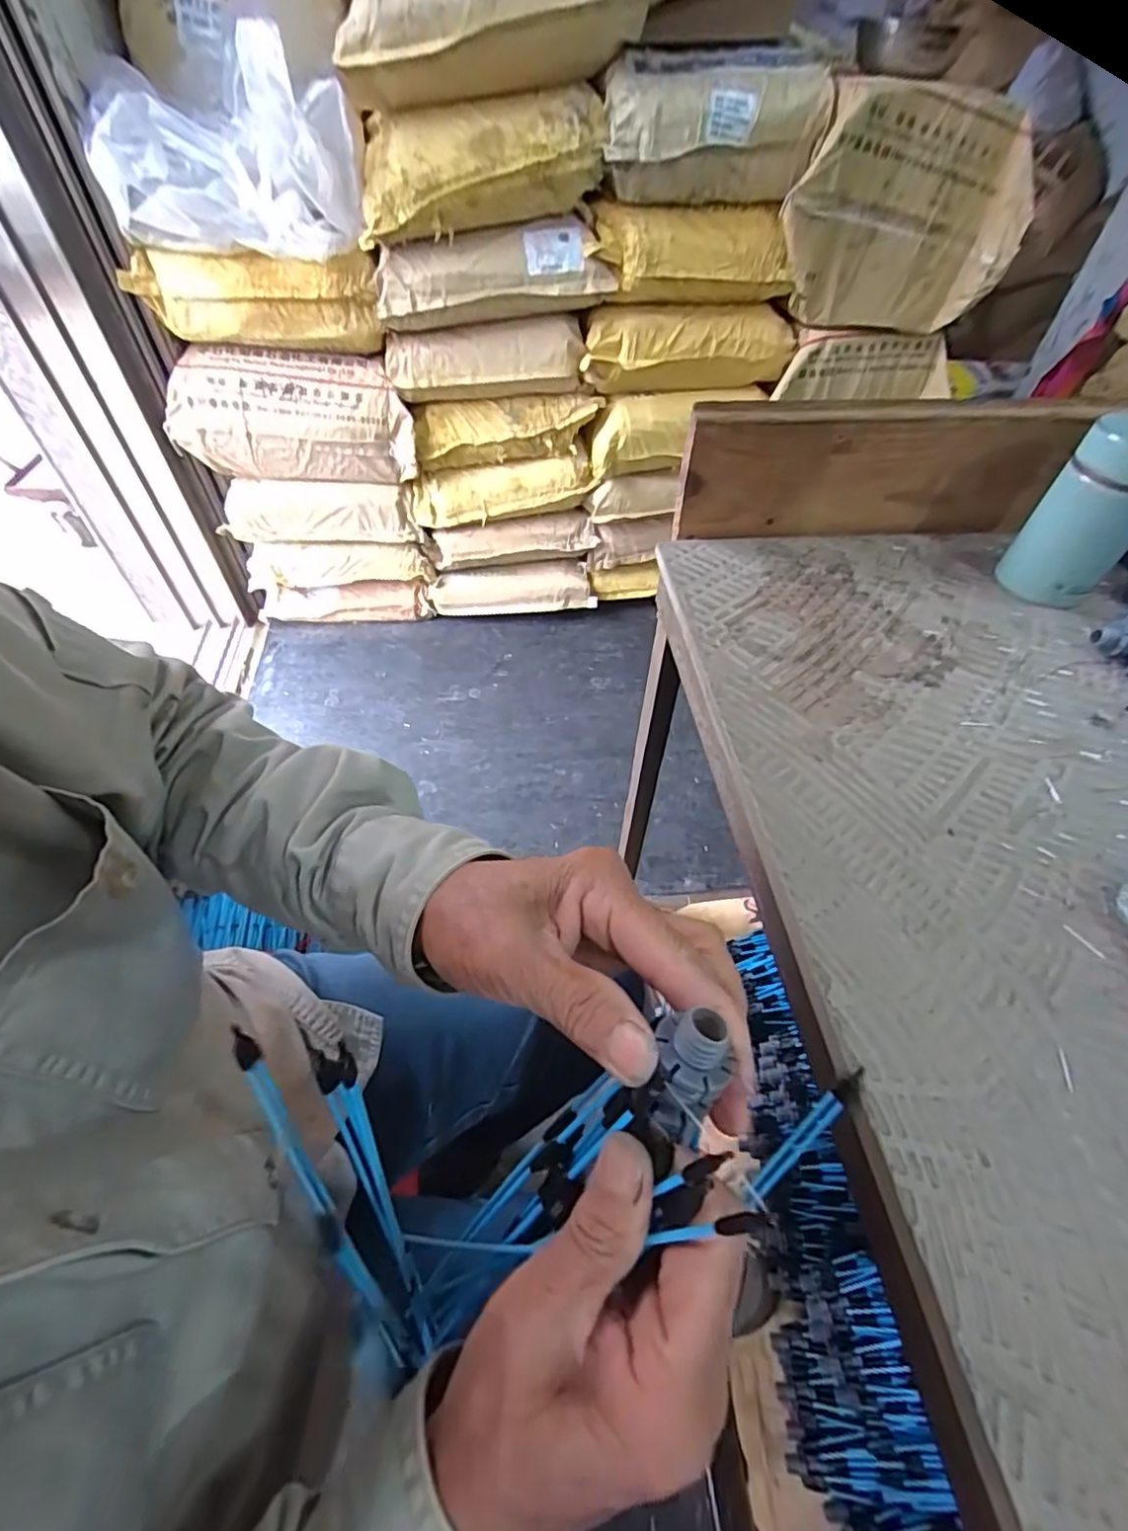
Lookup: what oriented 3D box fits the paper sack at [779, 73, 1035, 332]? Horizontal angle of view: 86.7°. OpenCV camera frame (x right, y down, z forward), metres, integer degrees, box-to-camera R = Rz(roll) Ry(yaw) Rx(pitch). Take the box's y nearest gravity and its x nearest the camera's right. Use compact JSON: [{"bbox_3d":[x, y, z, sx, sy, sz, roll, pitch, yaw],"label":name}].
[{"bbox_3d":[0.607,-0.996,1.097,0.415,0.324,0.151,-7,53,-6],"label":"paper sack"}]

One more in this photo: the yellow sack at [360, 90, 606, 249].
[{"bbox_3d":[-0.148,-1.048,1.054,0.421,0.170,0.207,-4,52,-4],"label":"yellow sack"}]

